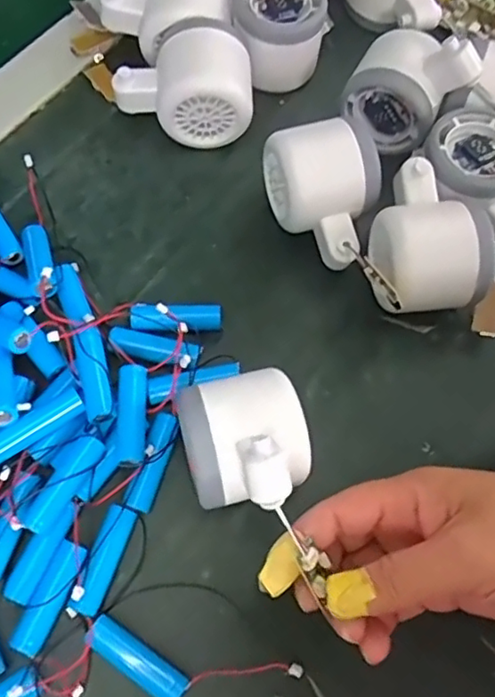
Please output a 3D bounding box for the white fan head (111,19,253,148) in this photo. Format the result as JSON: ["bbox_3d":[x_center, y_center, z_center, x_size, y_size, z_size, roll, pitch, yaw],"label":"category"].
[{"bbox_3d":[-0.040,-0.167,0.387,0.086,0.058,0.061,0,67,-3],"label":"white fan head"}]

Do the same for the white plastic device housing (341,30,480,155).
[{"bbox_3d":[0.099,-0.166,0.382,0.073,0.065,0.057,26,68,8],"label":"white plastic device housing"}]

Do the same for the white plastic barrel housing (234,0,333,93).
[{"bbox_3d":[0.022,-0.210,0.404,0.059,0.048,0.062,1,68,-4],"label":"white plastic barrel housing"}]

